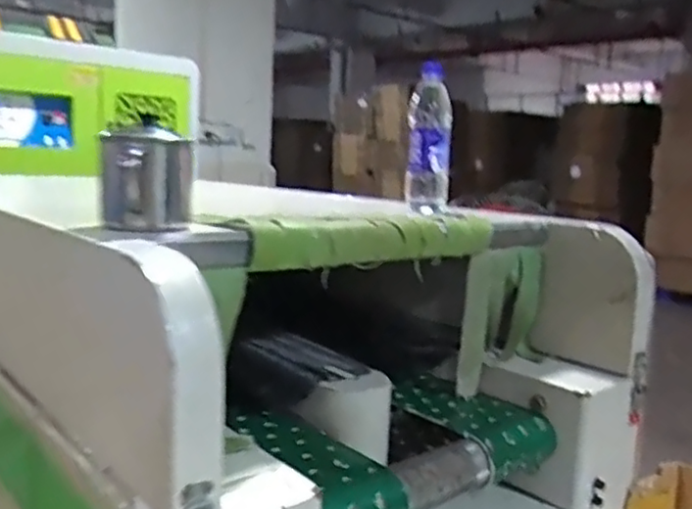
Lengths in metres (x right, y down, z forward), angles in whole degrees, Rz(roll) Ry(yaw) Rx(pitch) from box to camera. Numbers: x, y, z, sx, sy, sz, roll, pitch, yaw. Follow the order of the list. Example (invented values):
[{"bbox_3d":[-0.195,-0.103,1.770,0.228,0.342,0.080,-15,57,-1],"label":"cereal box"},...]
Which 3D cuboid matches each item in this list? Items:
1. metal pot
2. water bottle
[{"bbox_3d":[-0.190,-0.073,0.645,0.088,0.099,0.082,1,9,-17],"label":"metal pot"},{"bbox_3d":[0.133,-0.180,1.066,0.073,0.224,0.079,4,8,3],"label":"water bottle"}]

